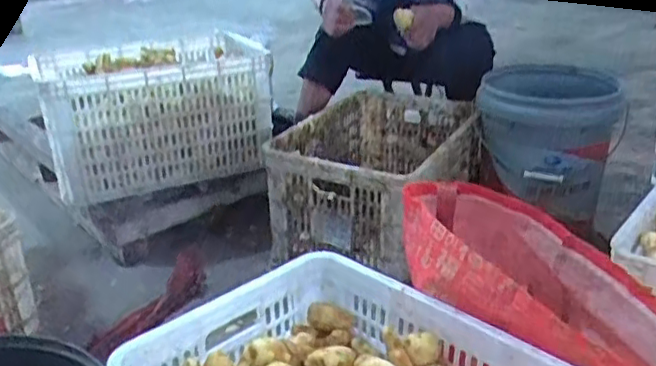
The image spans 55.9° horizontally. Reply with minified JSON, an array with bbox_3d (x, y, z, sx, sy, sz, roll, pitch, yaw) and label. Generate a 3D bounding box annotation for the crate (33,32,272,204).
[{"bbox_3d":[-0.399,-0.179,1.473,0.477,0.253,0.338,-9,24,-17],"label":"crate"}]

